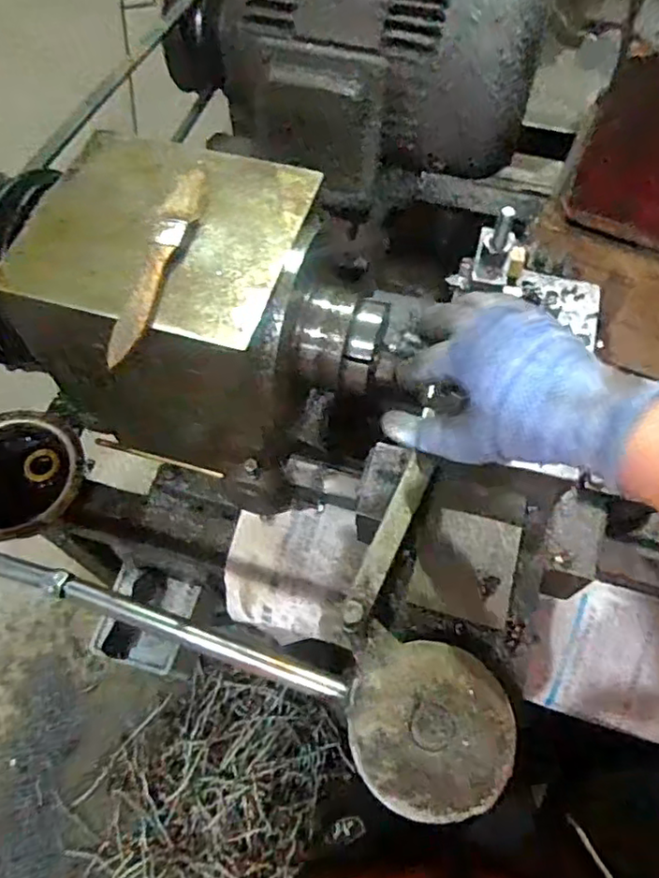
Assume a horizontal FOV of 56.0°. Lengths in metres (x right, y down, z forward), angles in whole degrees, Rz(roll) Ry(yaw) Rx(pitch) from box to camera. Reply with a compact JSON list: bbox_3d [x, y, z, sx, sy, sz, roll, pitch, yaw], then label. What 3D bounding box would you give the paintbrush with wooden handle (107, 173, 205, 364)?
[{"bbox_3d":[-0.105,-0.110,0.378,0.019,0.008,0.153,11,62,7],"label":"paintbrush with wooden handle"}]

